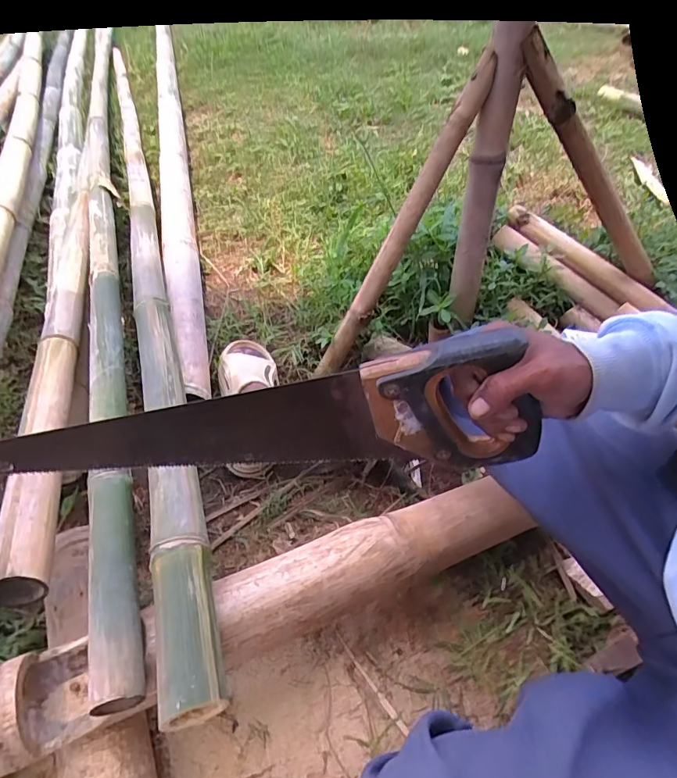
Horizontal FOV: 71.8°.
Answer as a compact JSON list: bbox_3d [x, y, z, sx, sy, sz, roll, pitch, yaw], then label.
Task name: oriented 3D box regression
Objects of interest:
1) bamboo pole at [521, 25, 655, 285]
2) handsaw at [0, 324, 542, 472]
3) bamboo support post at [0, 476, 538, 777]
[{"bbox_3d":[0.425,-0.343,0.773,0.518,0.045,0.036,34,27,-35],"label":"bamboo pole"},{"bbox_3d":[-0.085,0.039,0.405,0.489,0.116,0.027,-8,41,7],"label":"handsaw"},{"bbox_3d":[-0.063,0.243,0.535,0.663,0.072,0.092,-19,47,-17],"label":"bamboo support post"}]

